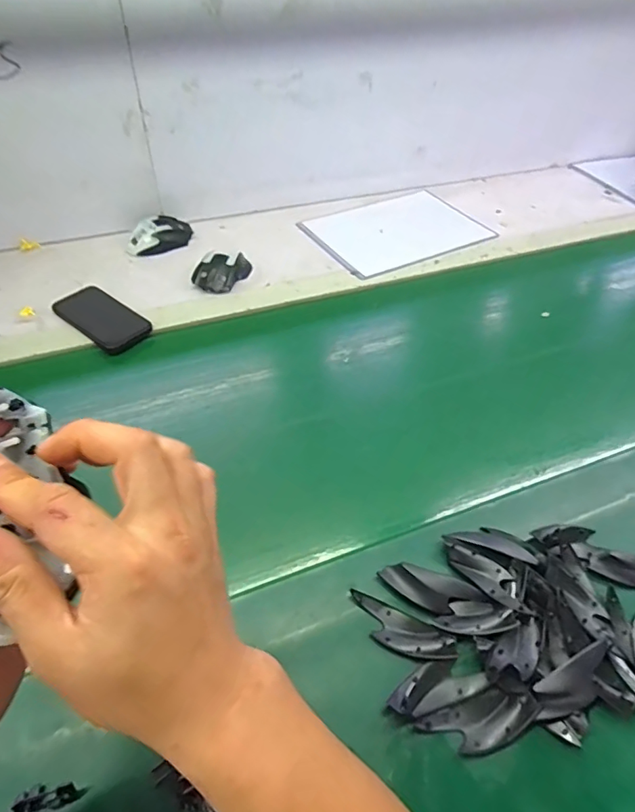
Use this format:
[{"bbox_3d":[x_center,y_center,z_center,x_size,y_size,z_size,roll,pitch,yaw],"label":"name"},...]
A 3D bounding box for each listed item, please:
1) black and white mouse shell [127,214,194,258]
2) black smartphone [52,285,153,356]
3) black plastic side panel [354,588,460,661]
[{"bbox_3d":[-0.274,-0.296,0.854,0.117,0.033,0.064,-36,62,-28],"label":"black and white mouse shell"},{"bbox_3d":[-0.309,-0.125,0.714,0.140,0.012,0.073,33,64,17],"label":"black smartphone"},{"bbox_3d":[0.076,0.204,0.451,0.099,0.012,0.034,21,50,14],"label":"black plastic side panel"}]

